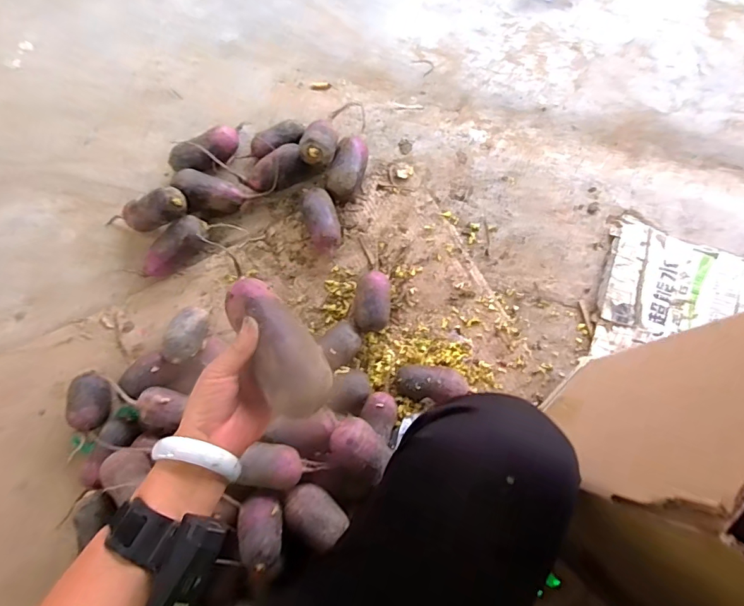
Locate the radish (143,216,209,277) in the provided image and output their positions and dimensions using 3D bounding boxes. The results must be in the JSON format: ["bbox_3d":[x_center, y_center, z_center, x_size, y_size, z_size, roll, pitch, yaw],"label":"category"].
[{"bbox_3d":[-0.347,-0.097,0.797,0.136,0.049,0.059,-43,80,5],"label":"radish"}]

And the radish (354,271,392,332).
[{"bbox_3d":[0.000,-0.001,0.752,0.060,0.056,0.101,7,75,3],"label":"radish"}]

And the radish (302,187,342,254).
[{"bbox_3d":[-0.088,-0.142,0.792,0.057,0.059,0.114,-17,75,-3],"label":"radish"}]

